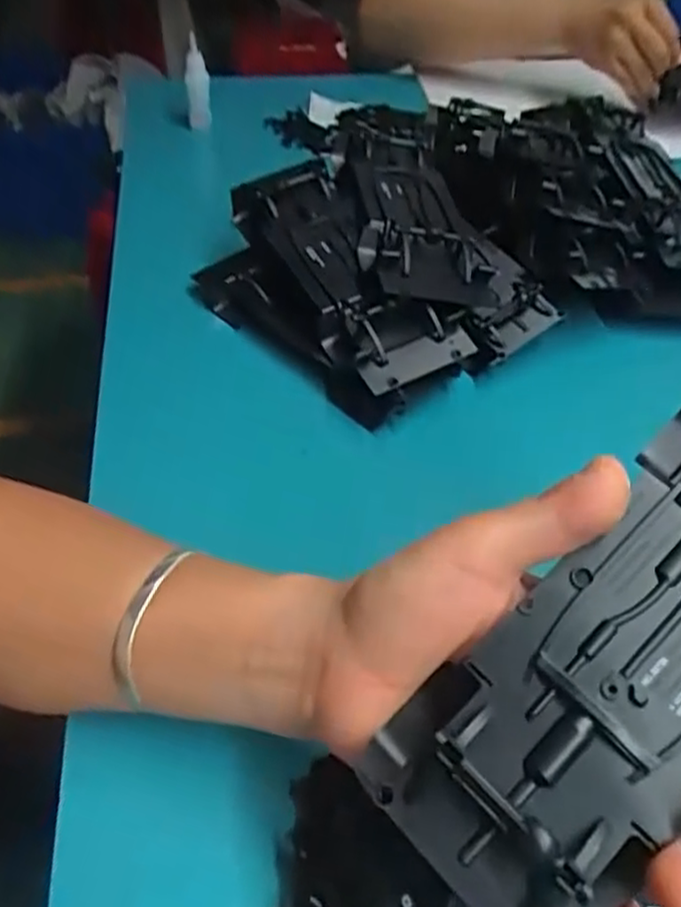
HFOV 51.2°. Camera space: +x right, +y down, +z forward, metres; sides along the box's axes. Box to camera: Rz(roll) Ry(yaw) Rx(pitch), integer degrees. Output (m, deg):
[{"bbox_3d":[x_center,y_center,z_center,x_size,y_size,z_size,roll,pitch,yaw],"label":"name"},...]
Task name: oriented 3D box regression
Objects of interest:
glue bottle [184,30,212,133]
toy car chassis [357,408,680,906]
[{"bbox_3d":[-0.133,-0.344,0.661,0.023,0.078,0.025,-1,22,1],"label":"glue bottle"},{"bbox_3d":[0.098,0.050,0.214,0.193,0.036,0.072,-42,58,-12],"label":"toy car chassis"}]

